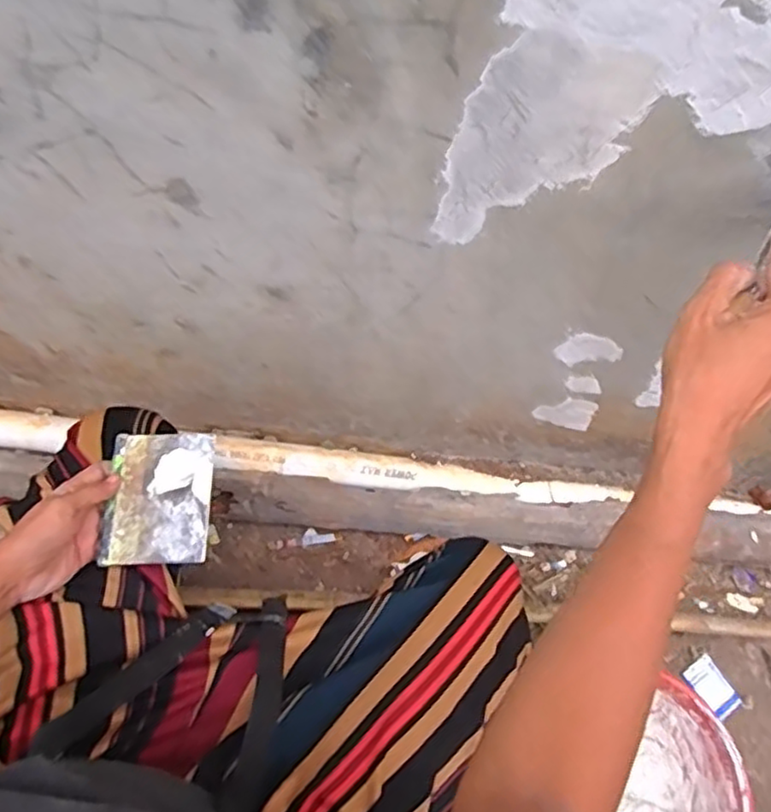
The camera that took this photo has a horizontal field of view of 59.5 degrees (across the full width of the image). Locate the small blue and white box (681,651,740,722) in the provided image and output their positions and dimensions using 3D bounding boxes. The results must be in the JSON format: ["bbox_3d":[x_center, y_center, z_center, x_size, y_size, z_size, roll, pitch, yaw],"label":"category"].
[{"bbox_3d":[0.399,0.343,0.822,0.045,0.008,0.066,-31,70,-17],"label":"small blue and white box"}]

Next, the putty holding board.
[{"bbox_3d":[-0.198,0.079,0.591,0.088,0.008,0.118,-2,66,0],"label":"putty holding board"}]

